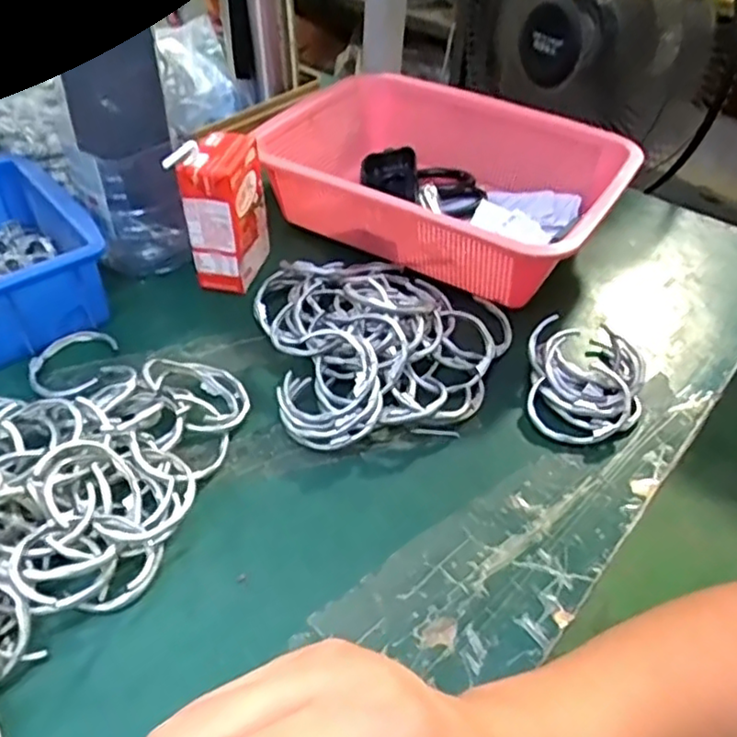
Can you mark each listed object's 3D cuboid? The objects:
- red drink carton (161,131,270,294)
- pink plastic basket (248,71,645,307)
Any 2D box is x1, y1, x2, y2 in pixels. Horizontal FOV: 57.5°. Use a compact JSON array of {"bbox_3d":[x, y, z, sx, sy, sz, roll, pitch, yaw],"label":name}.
[{"bbox_3d":[-0.114,-0.124,0.539,0.043,0.111,0.072,14,45,11],"label":"red drink carton"},{"bbox_3d":[0.059,-0.175,0.604,0.315,0.076,0.207,26,48,22],"label":"pink plastic basket"}]

